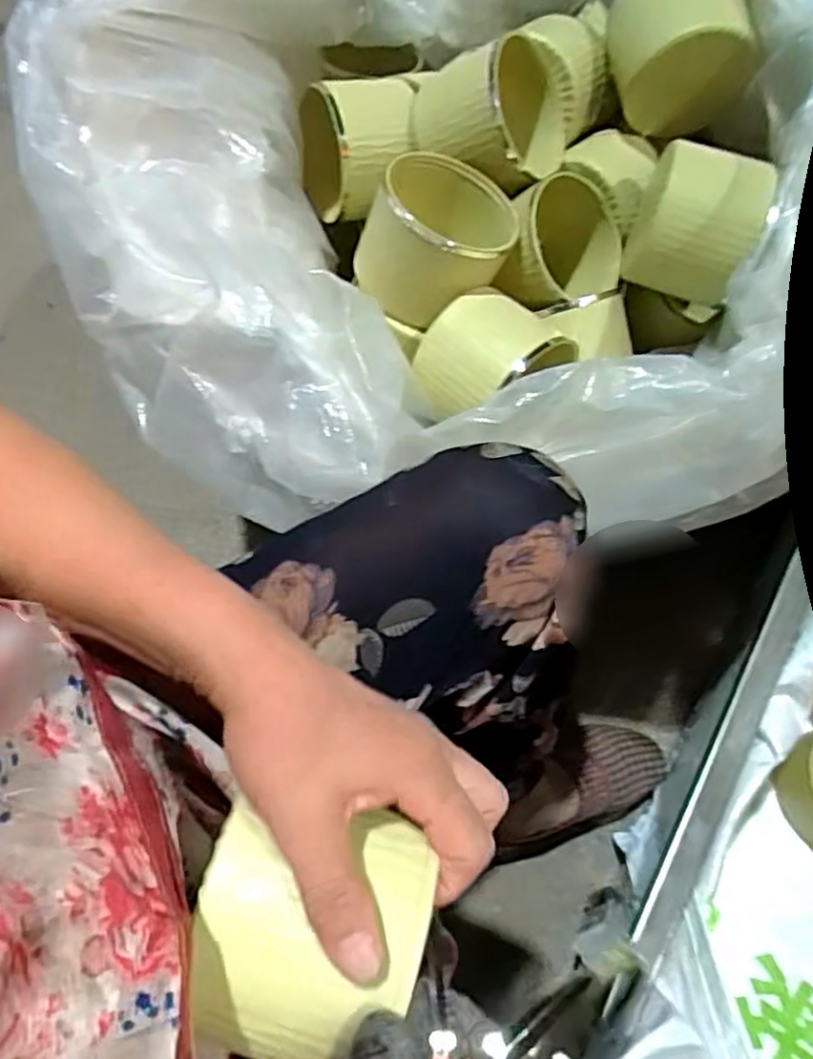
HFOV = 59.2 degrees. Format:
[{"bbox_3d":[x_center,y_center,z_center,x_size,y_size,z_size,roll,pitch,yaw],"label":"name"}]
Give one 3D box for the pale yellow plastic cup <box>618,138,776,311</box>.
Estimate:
[{"bbox_3d":[0.220,-0.234,0.547,0.087,0.087,0.089,17,68,10],"label":"pale yellow plastic cup"}]

